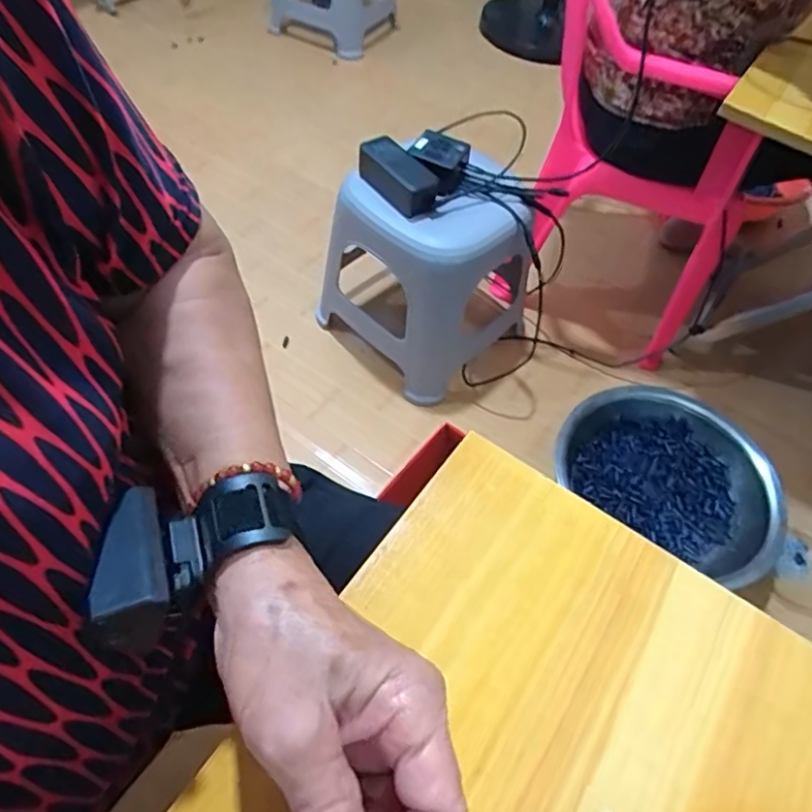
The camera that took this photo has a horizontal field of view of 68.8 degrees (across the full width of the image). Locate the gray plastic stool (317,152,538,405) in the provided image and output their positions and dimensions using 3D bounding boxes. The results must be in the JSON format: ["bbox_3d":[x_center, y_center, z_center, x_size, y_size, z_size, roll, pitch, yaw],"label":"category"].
[{"bbox_3d":[0.038,-0.239,1.002,0.274,0.346,0.258,40,61,21],"label":"gray plastic stool"}]

